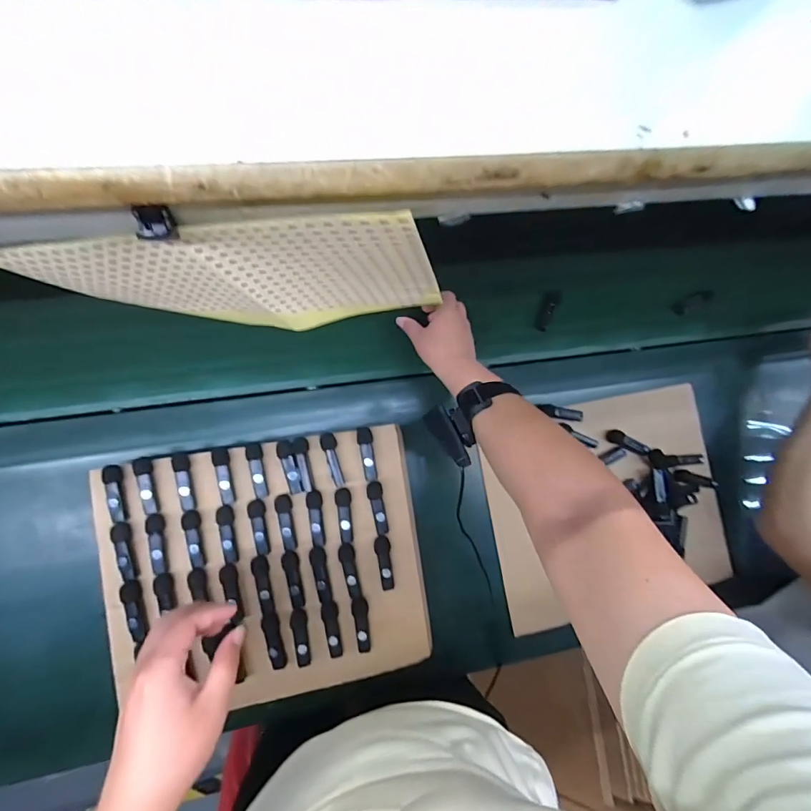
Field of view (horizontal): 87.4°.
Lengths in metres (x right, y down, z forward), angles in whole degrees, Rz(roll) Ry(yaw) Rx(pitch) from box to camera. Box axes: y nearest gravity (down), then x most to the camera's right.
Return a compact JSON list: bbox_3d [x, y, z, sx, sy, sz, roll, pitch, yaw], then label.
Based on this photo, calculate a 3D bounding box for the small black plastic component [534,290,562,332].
[{"bbox_3d":[0.212,-0.143,0.635,0.018,0.023,0.061,20,80,-6],"label":"small black plastic component"}]

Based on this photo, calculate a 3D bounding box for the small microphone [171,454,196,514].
[{"bbox_3d":[-0.256,0.088,0.489,0.019,0.010,0.067,-6,84,-10],"label":"small microphone"}]

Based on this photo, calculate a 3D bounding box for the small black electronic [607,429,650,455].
[{"bbox_3d":[0.328,0.054,0.624,0.060,0.014,0.020,26,85,11],"label":"small black electronic"}]

